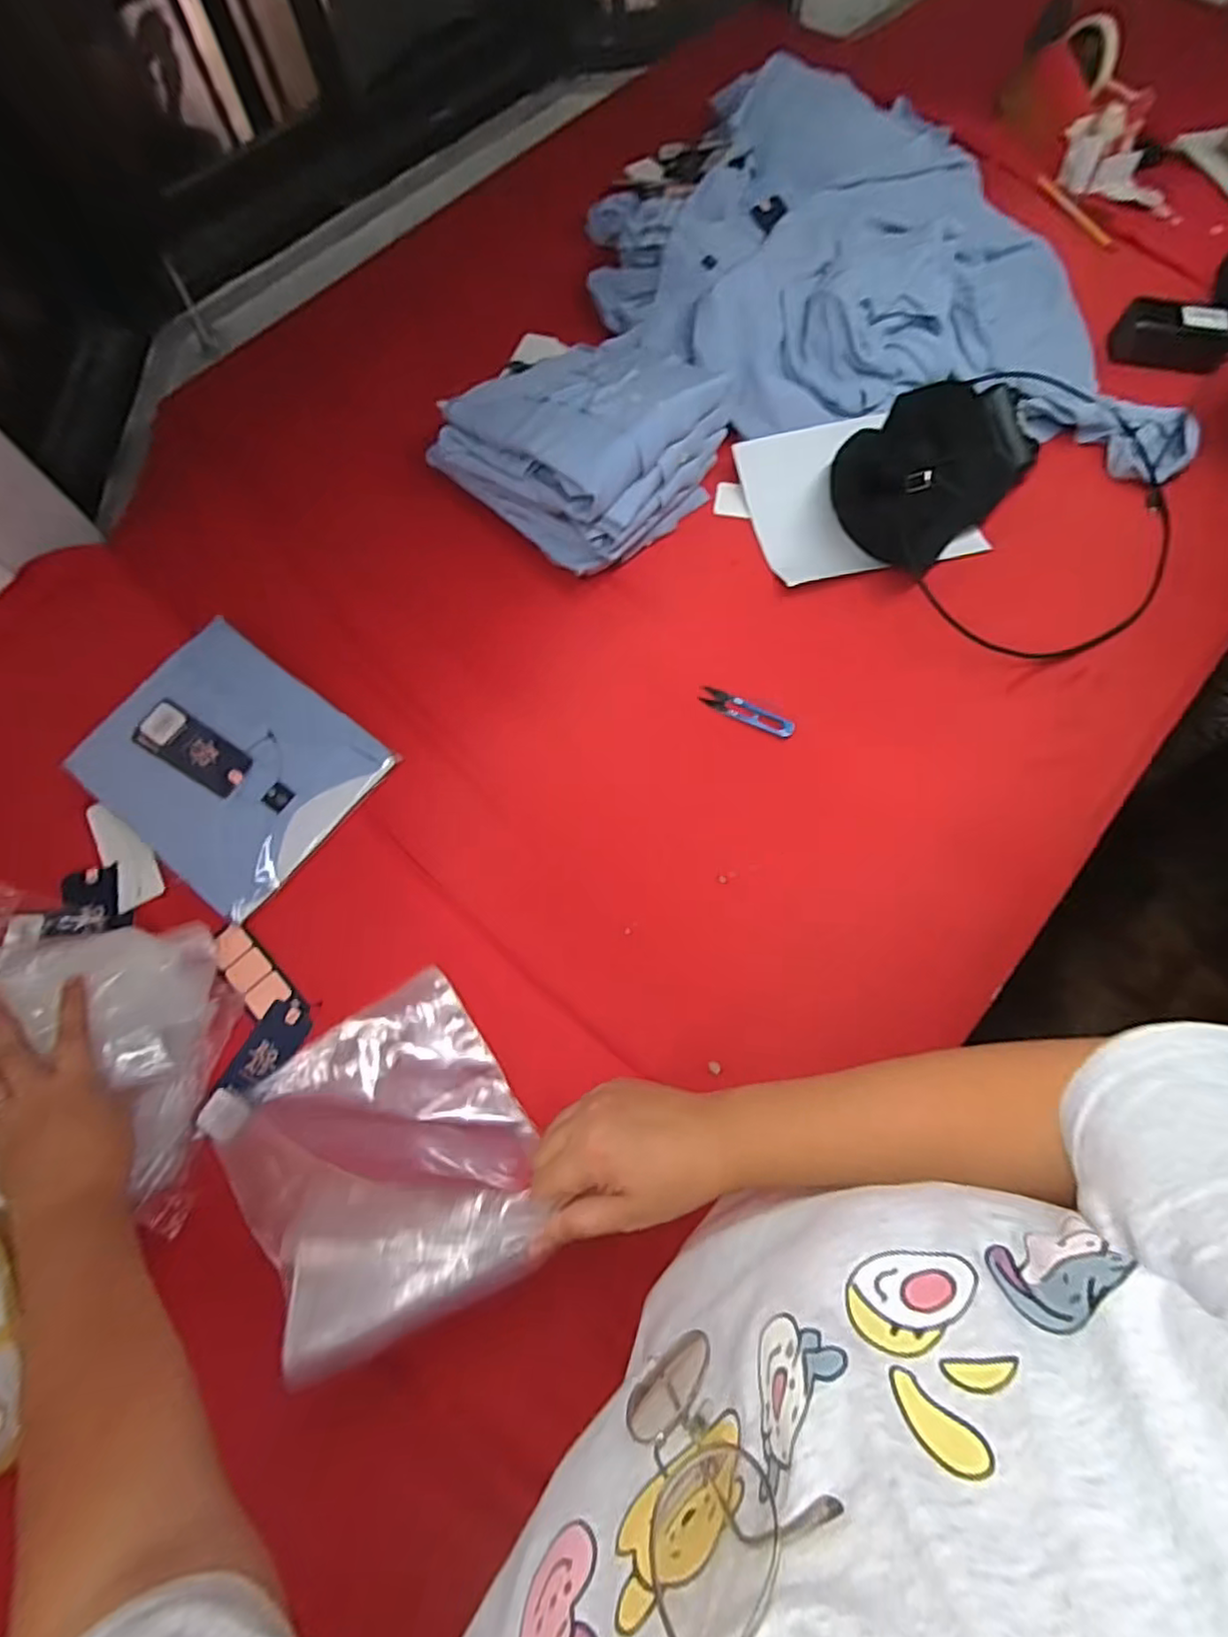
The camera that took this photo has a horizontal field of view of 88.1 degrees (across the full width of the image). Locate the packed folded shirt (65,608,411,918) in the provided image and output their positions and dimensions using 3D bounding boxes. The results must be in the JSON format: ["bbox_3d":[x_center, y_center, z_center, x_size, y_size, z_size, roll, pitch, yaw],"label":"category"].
[{"bbox_3d":[-0.383,-0.056,0.632,0.256,0.013,0.217,35,75,15],"label":"packed folded shirt"}]

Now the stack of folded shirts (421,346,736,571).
[{"bbox_3d":[-0.034,-0.435,0.696,0.268,0.128,0.241,40,76,9],"label":"stack of folded shirts"}]

